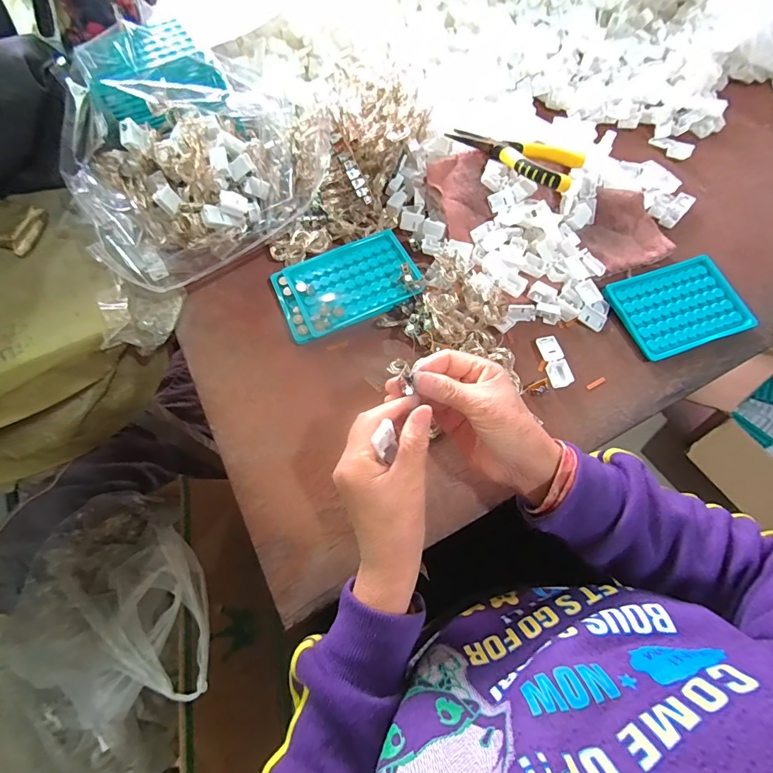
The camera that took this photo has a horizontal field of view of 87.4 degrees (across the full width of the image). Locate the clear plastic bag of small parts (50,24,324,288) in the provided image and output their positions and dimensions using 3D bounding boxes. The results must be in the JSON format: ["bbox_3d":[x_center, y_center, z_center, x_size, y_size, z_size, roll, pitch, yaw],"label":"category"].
[{"bbox_3d":[-0.215,-0.241,0.429,0.246,0.099,0.208,-39,72,-15],"label":"clear plastic bag of small parts"}]

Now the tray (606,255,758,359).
[{"bbox_3d":[0.311,-0.087,0.433,0.128,0.012,0.096,-18,68,-7],"label":"tray"}]

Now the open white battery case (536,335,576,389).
[{"bbox_3d":[0.171,-0.027,0.412,0.020,0.010,0.057,-13,67,-5],"label":"open white battery case"}]

